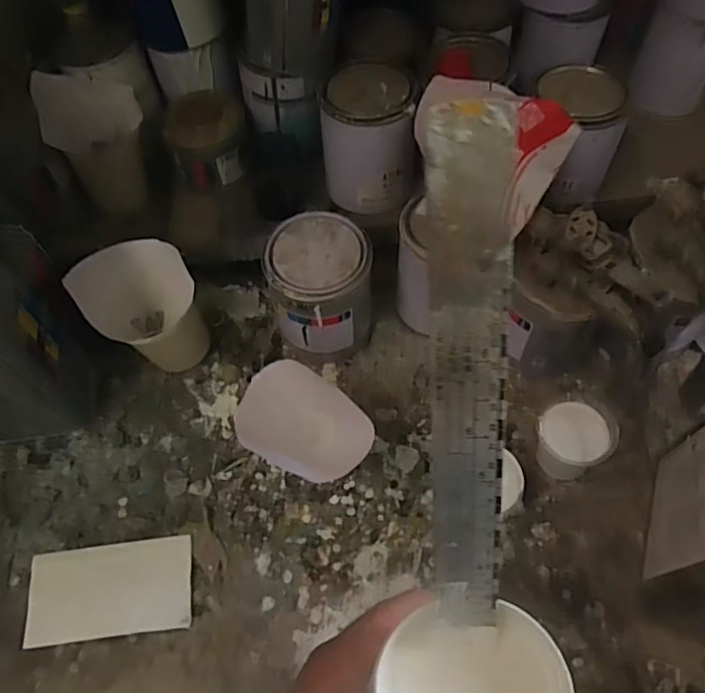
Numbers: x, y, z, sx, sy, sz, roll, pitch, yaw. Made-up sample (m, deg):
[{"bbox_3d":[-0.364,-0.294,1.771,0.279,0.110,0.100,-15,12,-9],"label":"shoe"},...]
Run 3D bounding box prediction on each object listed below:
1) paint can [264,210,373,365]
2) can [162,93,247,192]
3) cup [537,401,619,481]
[{"bbox_3d":[-0.030,-0.060,0.625,0.102,0.132,0.110,-2,61,3],"label":"paint can"},{"bbox_3d":[-0.168,-0.240,0.686,0.087,0.076,0.086,-2,61,3],"label":"can"},{"bbox_3d":[0.210,0.094,0.567,0.065,0.075,0.057,35,68,21],"label":"cup"}]

